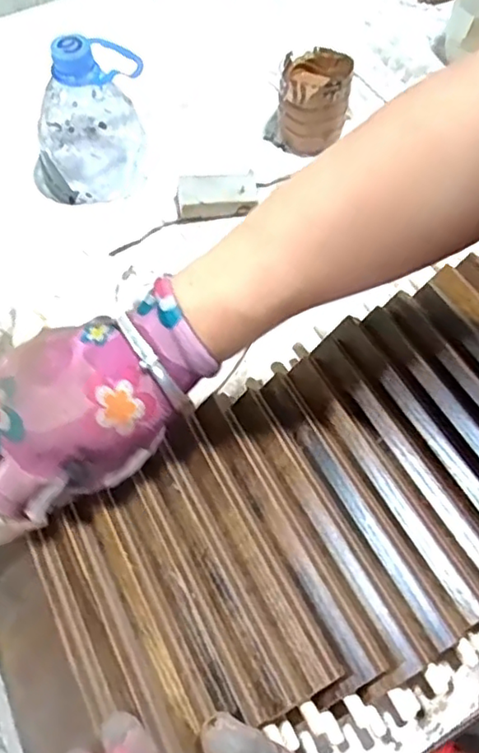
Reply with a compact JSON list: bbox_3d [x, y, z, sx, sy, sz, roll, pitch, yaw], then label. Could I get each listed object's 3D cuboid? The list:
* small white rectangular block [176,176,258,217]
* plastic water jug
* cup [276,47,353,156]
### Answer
[{"bbox_3d":[-0.019,-0.162,0.532,0.071,0.022,0.032,-8,54,-1],"label":"small white rectangular block"},{"bbox_3d":[-0.139,-0.232,0.522,0.079,0.118,0.096,31,64,18],"label":"plastic water jug"},{"bbox_3d":[0.069,-0.256,0.564,0.070,0.069,0.074,9,60,7],"label":"cup"}]

